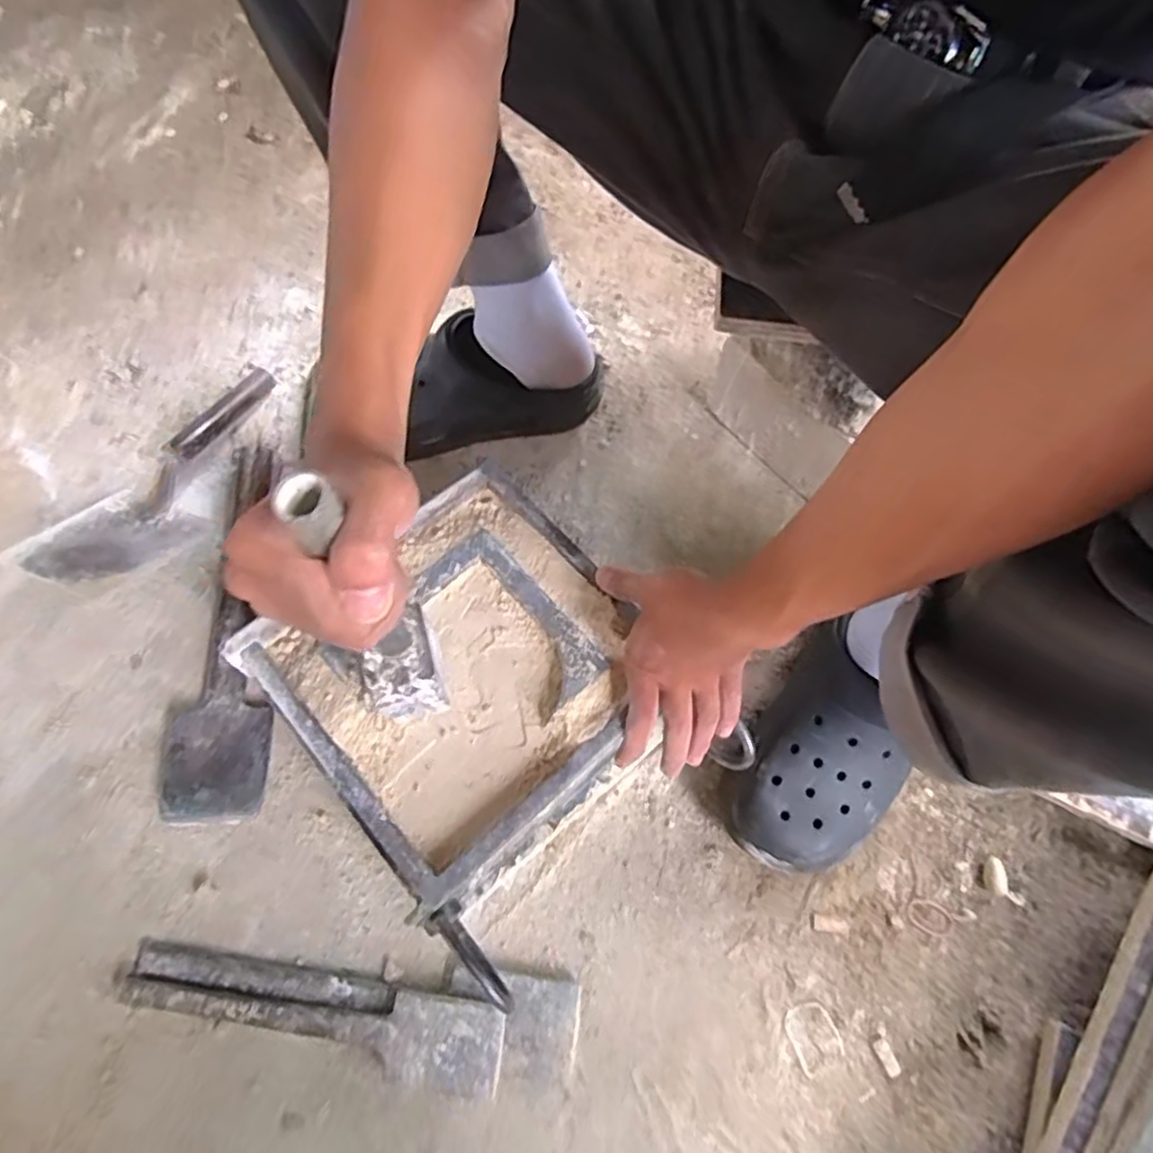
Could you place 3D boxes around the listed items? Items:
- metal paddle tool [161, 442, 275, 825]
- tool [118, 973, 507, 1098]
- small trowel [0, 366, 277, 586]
[{"bbox_3d":[-0.302,0.035,0.610,0.074,0.028,0.341,-6,66,-3],"label":"metal paddle tool"},{"bbox_3d":[-0.189,0.322,0.495,0.271,0.022,0.057,4,65,1],"label":"tool"},{"bbox_3d":[-0.374,-0.098,0.642,0.100,0.060,0.274,23,67,10],"label":"small trowel"}]

